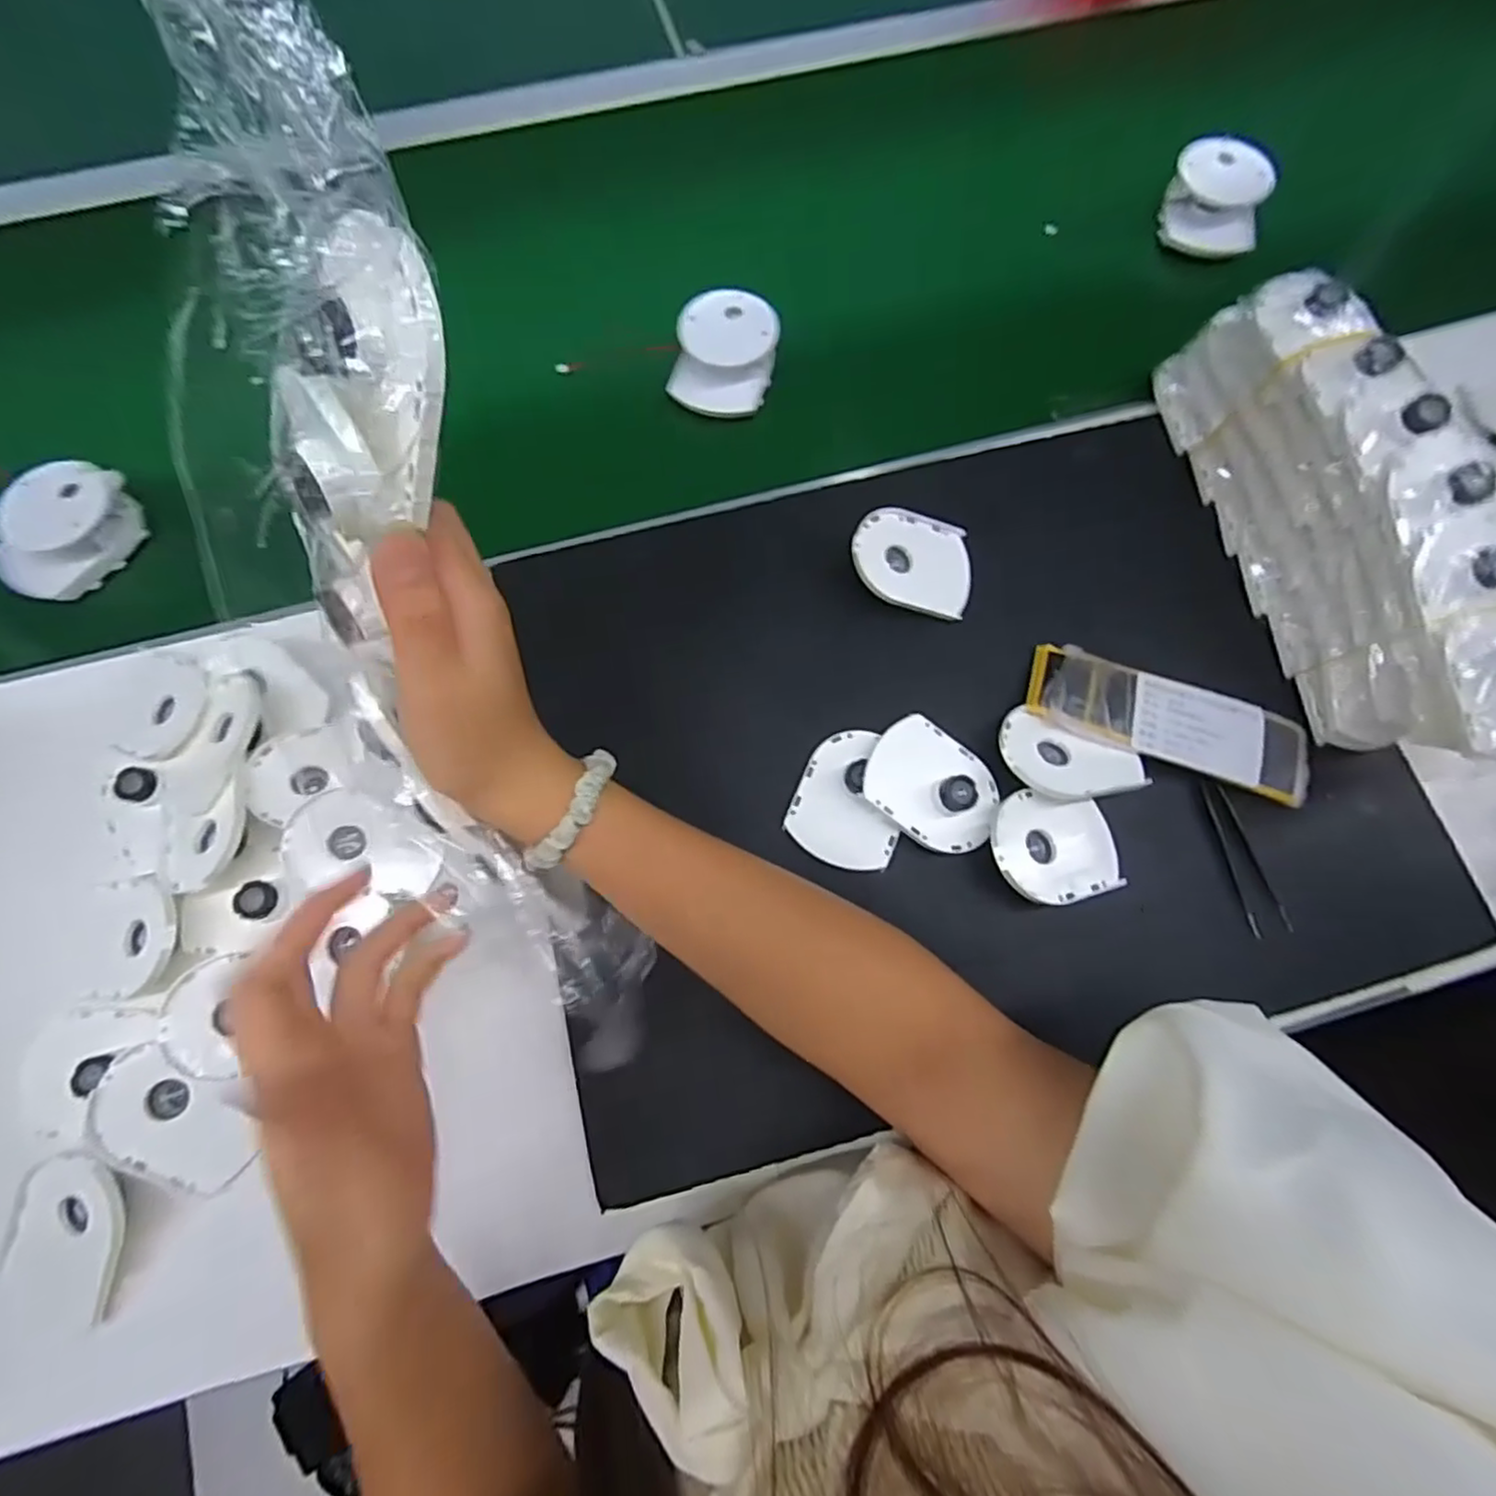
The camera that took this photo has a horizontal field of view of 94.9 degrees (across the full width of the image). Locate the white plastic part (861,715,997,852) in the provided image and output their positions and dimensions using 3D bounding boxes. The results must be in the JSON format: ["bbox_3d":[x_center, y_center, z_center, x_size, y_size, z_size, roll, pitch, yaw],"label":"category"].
[{"bbox_3d":[0.100,0.020,0.370,0.072,0.016,0.060,36,77,11],"label":"white plastic part"}]

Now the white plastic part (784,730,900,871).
[{"bbox_3d":[0.058,0.026,0.375,0.058,0.020,0.073,21,74,7],"label":"white plastic part"}]

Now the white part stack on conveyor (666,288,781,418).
[{"bbox_3d":[-0.015,-0.267,0.465,0.064,0.028,0.076,15,74,5],"label":"white part stack on conveyor"}]

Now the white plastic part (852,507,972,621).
[{"bbox_3d":[0.098,-0.112,0.412,0.075,0.007,0.066,11,71,-14],"label":"white plastic part"}]

